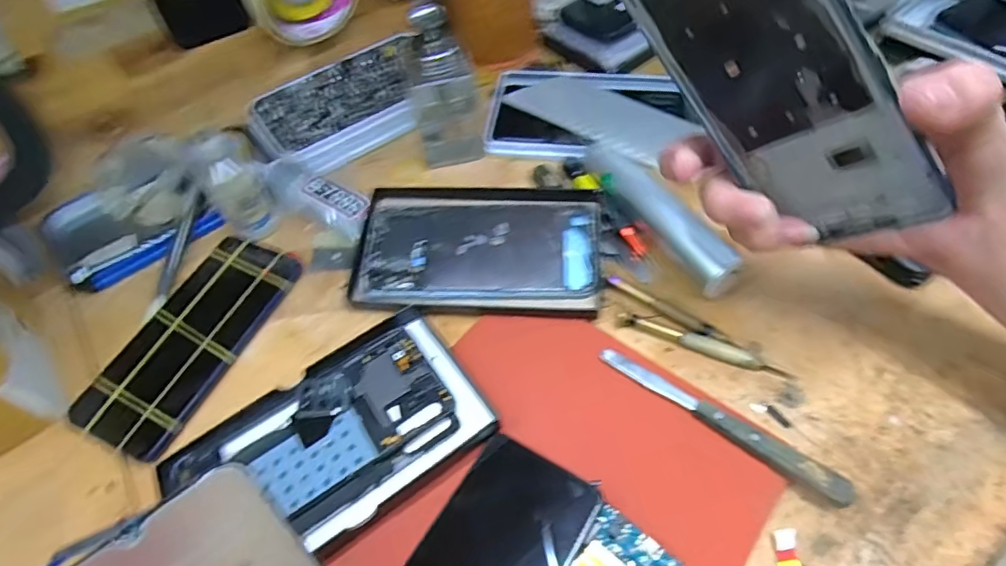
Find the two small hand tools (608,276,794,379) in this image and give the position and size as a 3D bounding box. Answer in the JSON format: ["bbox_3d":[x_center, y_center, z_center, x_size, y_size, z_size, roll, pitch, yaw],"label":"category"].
[{"bbox_3d":[0.118,0.033,0.346,0.119,0.008,0.028,28,62,21],"label":"two small hand tools"}]

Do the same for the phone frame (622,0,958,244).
[{"bbox_3d":[0.103,-0.082,0.211,0.005,0.072,0.156,-44,101,-20],"label":"phone frame"}]

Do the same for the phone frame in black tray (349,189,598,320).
[{"bbox_3d":[-0.017,-0.024,0.383,0.169,0.013,0.099,2,56,5],"label":"phone frame in black tray"}]

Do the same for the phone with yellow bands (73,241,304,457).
[{"bbox_3d":[-0.207,0.035,0.366,0.073,0.013,0.156,18,59,16],"label":"phone with yellow bands"}]

